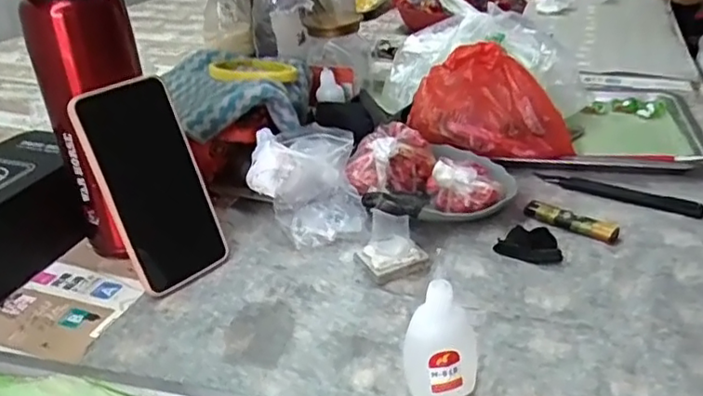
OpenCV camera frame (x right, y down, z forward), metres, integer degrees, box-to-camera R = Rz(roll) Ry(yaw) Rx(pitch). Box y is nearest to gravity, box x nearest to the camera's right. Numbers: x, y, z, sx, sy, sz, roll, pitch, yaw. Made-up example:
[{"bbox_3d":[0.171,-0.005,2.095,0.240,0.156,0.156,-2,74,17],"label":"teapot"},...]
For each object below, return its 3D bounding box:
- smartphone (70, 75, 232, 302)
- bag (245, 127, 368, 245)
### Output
[{"bbox_3d":[-0.157,-0.009,0.477,0.015,0.163,0.077,-3,22,45],"label":"smartphone"},{"bbox_3d":[-0.044,-0.014,0.559,0.101,0.072,0.108,-5,29,-4],"label":"bag"}]

